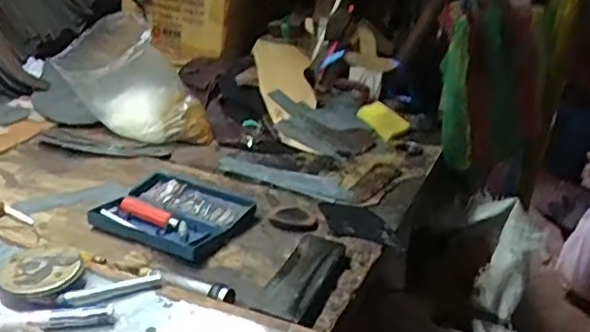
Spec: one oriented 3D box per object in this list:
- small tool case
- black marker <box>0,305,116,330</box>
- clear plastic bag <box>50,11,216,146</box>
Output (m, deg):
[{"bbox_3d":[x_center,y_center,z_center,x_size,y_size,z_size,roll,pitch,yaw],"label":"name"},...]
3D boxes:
[{"bbox_3d":[-0.142,0.056,0.745,0.156,0.019,0.137,15,28,24],"label":"small tool case"},{"bbox_3d":[-0.224,0.134,0.536,0.130,0.011,0.022,-2,26,-11],"label":"black marker"},{"bbox_3d":[-0.241,-0.116,0.925,0.221,0.178,0.087,0,26,-4],"label":"clear plastic bag"}]

